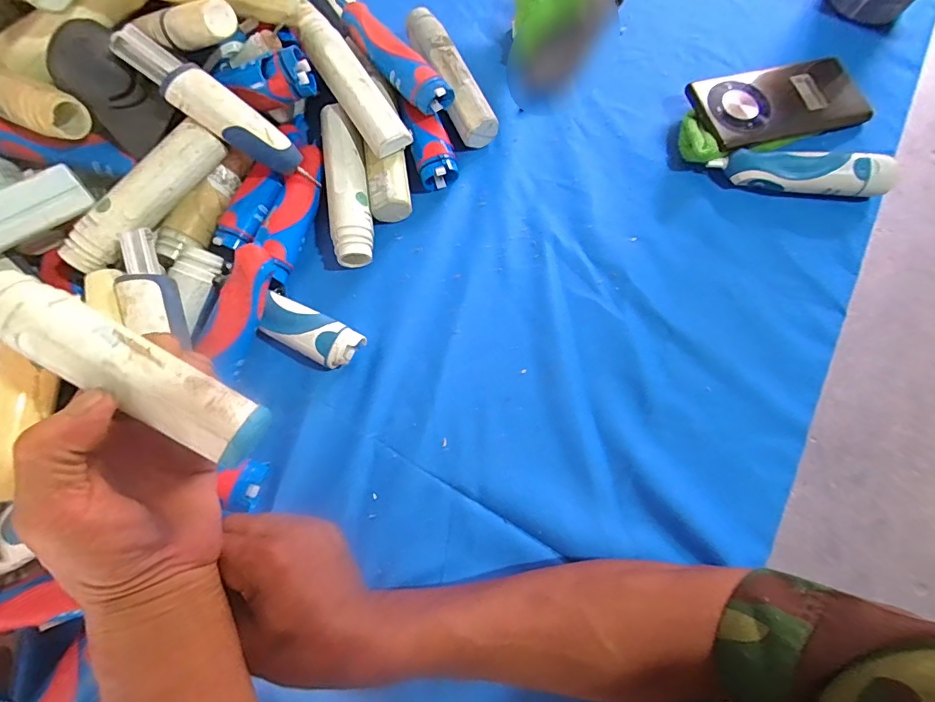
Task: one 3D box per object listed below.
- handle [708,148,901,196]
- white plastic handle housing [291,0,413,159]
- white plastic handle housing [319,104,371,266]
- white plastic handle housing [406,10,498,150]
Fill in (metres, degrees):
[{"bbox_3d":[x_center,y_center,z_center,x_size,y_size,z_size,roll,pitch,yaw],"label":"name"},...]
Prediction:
[{"bbox_3d":[0.297,-0.159,0.394,0.154,0.030,0.032,5,76,2],"label":"handle"},{"bbox_3d":[-0.099,-0.227,0.383,0.034,0.029,0.149,-32,78,-7],"label":"white plastic handle housing"},{"bbox_3d":[-0.102,-0.138,0.385,0.035,0.032,0.137,-9,76,-2],"label":"white plastic handle housing"},{"bbox_3d":[-0.017,-0.251,0.417,0.032,0.031,0.140,-25,77,-6],"label":"white plastic handle housing"}]

